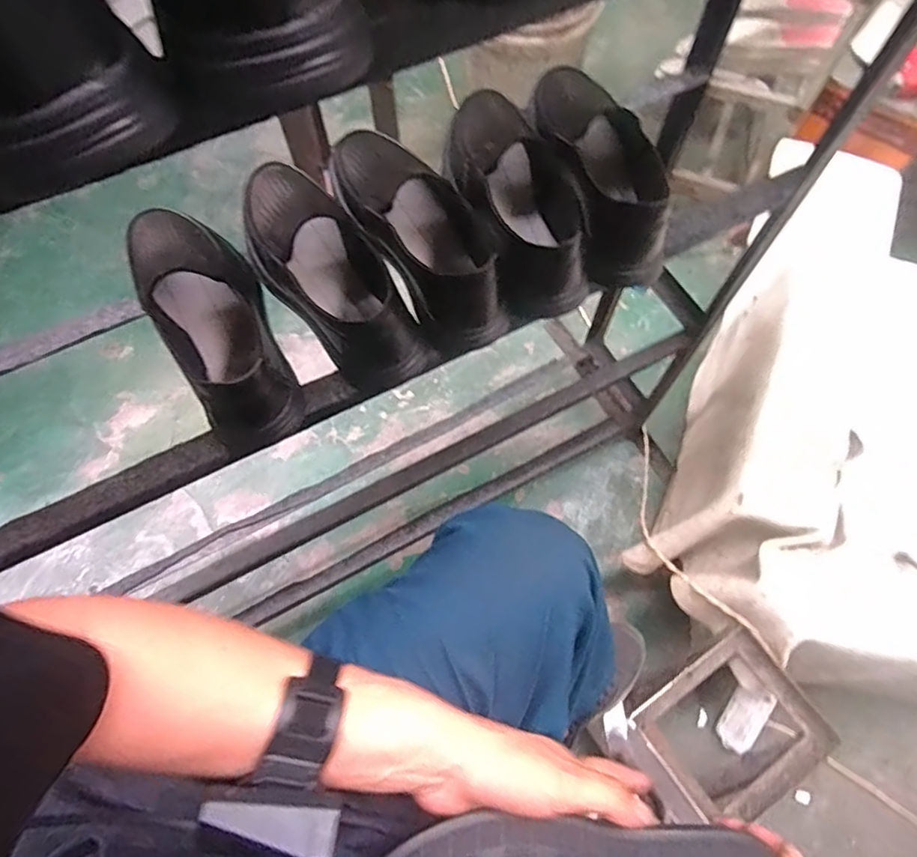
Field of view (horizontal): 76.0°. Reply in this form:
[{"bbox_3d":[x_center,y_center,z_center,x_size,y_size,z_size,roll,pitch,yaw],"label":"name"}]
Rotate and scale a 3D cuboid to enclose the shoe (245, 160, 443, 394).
[{"bbox_3d":[-0.128,-0.150,0.538,0.094,0.079,0.263,-34,71,-13],"label":"shoe"}]

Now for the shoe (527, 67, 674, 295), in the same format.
[{"bbox_3d":[0.125,-0.274,0.569,0.087,0.087,0.275,-11,68,-4],"label":"shoe"}]

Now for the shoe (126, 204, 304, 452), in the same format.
[{"bbox_3d":[-0.218,-0.107,0.515,0.098,0.093,0.235,-28,70,-11],"label":"shoe"}]

